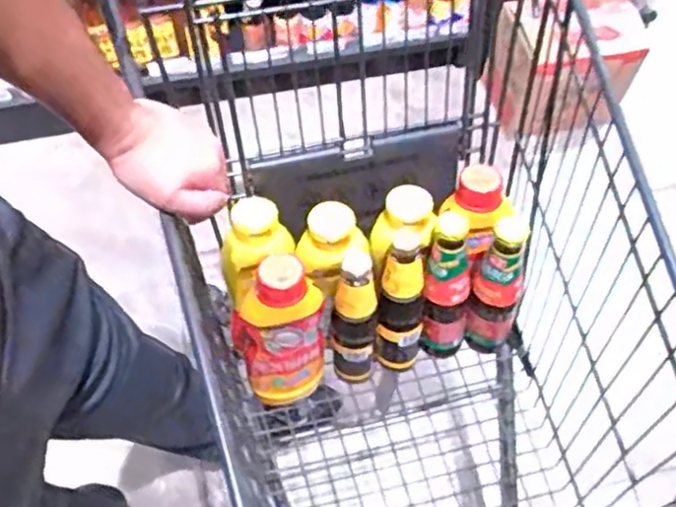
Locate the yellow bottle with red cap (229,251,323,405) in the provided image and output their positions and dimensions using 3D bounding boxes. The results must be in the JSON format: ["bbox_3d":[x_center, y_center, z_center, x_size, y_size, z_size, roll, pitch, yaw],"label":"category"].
[{"bbox_3d":[-0.070,0.098,0.775,0.101,0.229,0.102,1,60,-1],"label":"yellow bottle with red cap"}]

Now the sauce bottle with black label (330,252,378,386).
[{"bbox_3d":[0.020,0.085,0.789,0.051,0.232,0.069,7,60,2],"label":"sauce bottle with black label"}]

